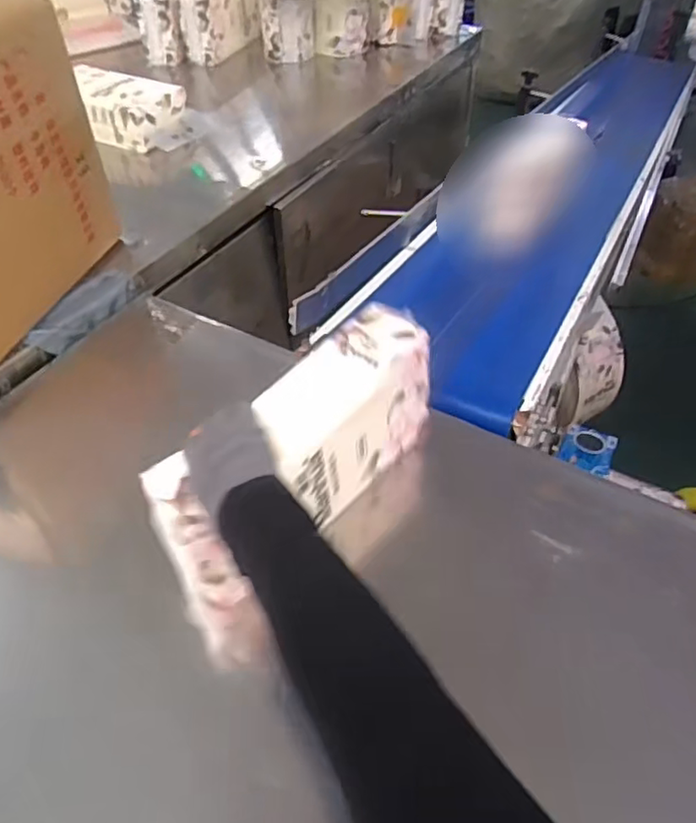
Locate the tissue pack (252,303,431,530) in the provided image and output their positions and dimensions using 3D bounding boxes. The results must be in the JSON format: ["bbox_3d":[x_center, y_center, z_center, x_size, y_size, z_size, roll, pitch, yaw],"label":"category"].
[{"bbox_3d":[-0.015,0.014,0.691,0.087,0.148,0.238,33,56,28],"label":"tissue pack"}]

